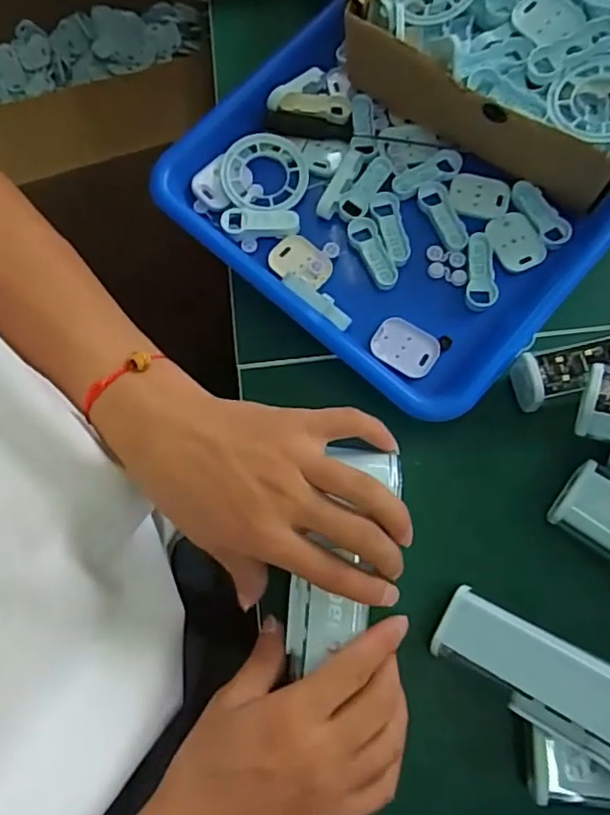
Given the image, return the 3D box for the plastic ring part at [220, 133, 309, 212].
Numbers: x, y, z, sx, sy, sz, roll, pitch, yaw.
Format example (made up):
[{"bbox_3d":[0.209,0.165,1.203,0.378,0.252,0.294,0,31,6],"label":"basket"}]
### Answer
[{"bbox_3d":[-0.027,-0.156,0.401,0.056,0.009,0.054,-1,74,2],"label":"plastic ring part"}]

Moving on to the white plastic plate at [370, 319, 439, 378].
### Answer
[{"bbox_3d":[0.062,-0.037,0.372,0.040,0.006,0.028,33,78,10],"label":"white plastic plate"}]

